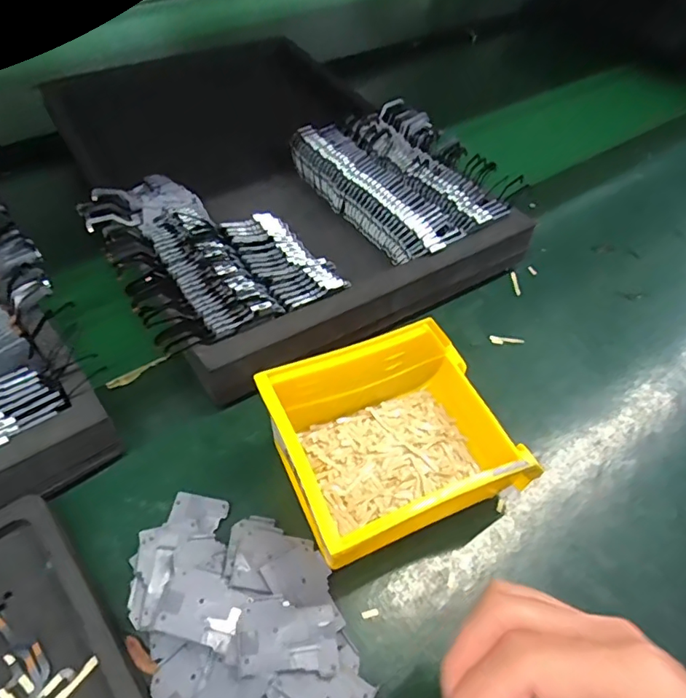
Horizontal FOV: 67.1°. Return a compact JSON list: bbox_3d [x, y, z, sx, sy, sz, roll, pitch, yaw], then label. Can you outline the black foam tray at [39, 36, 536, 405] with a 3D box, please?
[{"bbox_3d":[-0.082,-0.174,0.480,0.319,0.053,0.441,-27,59,-24],"label":"black foam tray"}]

